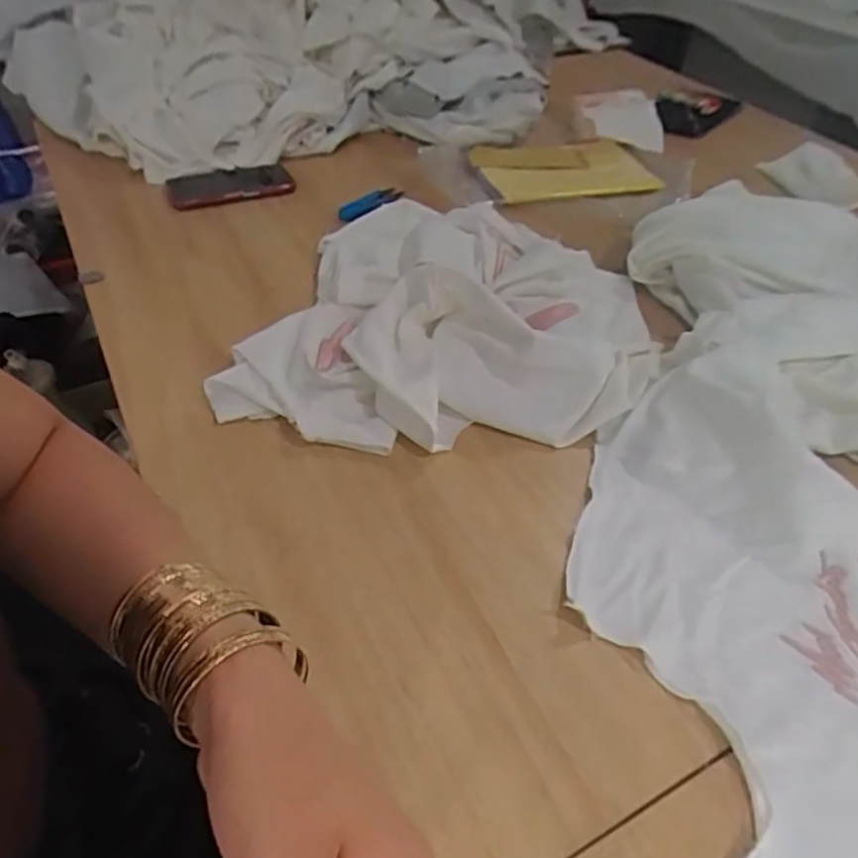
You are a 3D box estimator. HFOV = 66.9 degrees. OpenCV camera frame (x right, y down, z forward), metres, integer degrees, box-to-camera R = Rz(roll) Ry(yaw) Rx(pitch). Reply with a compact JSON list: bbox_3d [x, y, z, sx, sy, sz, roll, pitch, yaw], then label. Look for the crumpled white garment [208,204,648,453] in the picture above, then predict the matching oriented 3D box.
[{"bbox_3d":[0.029,-0.124,0.648,0.380,0.089,0.372,14,46,12],"label":"crumpled white garment"}]

